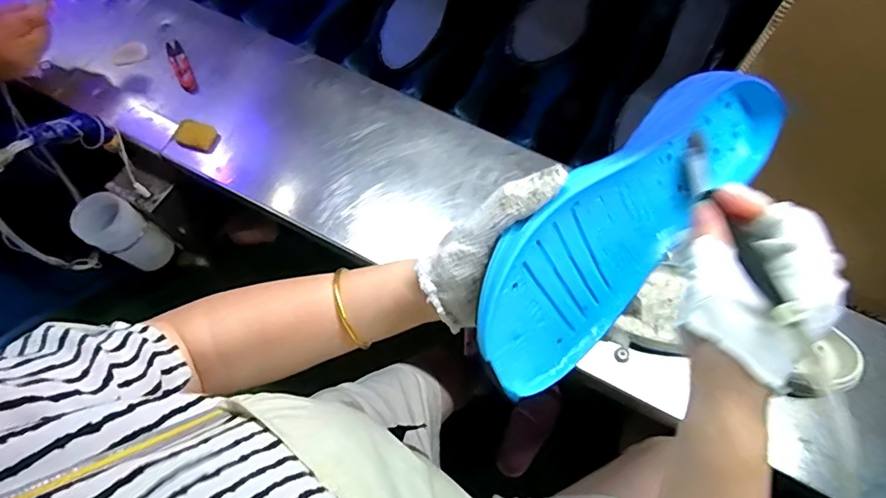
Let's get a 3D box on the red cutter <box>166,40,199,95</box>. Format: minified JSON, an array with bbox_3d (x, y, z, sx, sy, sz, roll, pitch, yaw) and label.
[{"bbox_3d":[-0.379,-0.266,0.723,0.025,0.019,0.107,-28,70,-13],"label":"red cutter"}]

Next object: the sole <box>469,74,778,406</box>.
[{"bbox_3d":[0.122,-0.022,0.340,0.271,0.045,0.097,-42,113,-13],"label":"sole"}]

